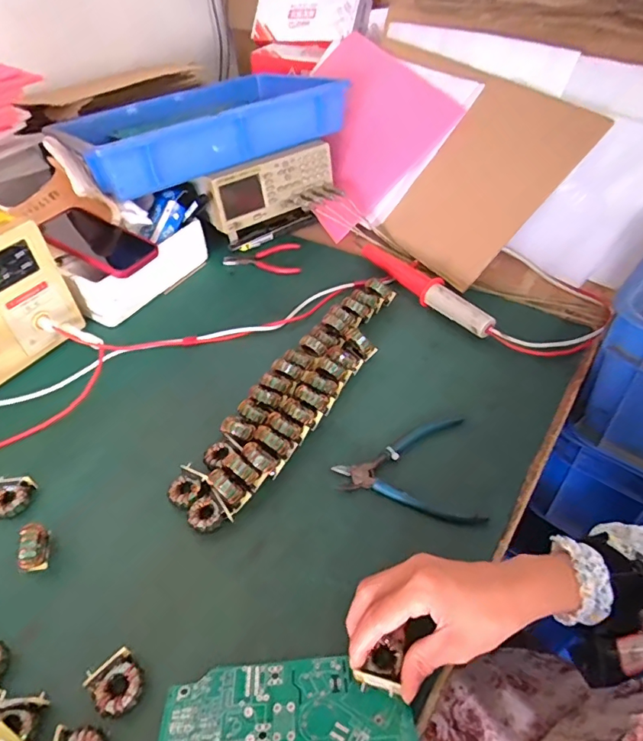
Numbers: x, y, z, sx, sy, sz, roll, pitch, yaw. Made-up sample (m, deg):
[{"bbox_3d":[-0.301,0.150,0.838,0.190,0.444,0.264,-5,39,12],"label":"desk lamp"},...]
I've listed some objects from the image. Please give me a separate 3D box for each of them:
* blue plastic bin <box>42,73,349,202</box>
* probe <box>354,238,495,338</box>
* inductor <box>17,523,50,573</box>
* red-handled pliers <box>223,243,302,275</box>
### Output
[{"bbox_3d":[-0.202,-0.403,0.803,0.405,0.101,0.279,-29,50,-23],"label":"blue plastic bin"},{"bbox_3d":[0.140,-0.126,0.701,0.035,0.031,0.267,-24,49,-19],"label":"probe"},{"bbox_3d":[-0.259,0.160,0.443,0.016,0.039,0.042,-6,45,-3],"label":"inductor"},{"bbox_3d":[-0.096,-0.179,0.787,0.123,0.019,0.065,-3,45,1],"label":"red-handled pliers"}]

